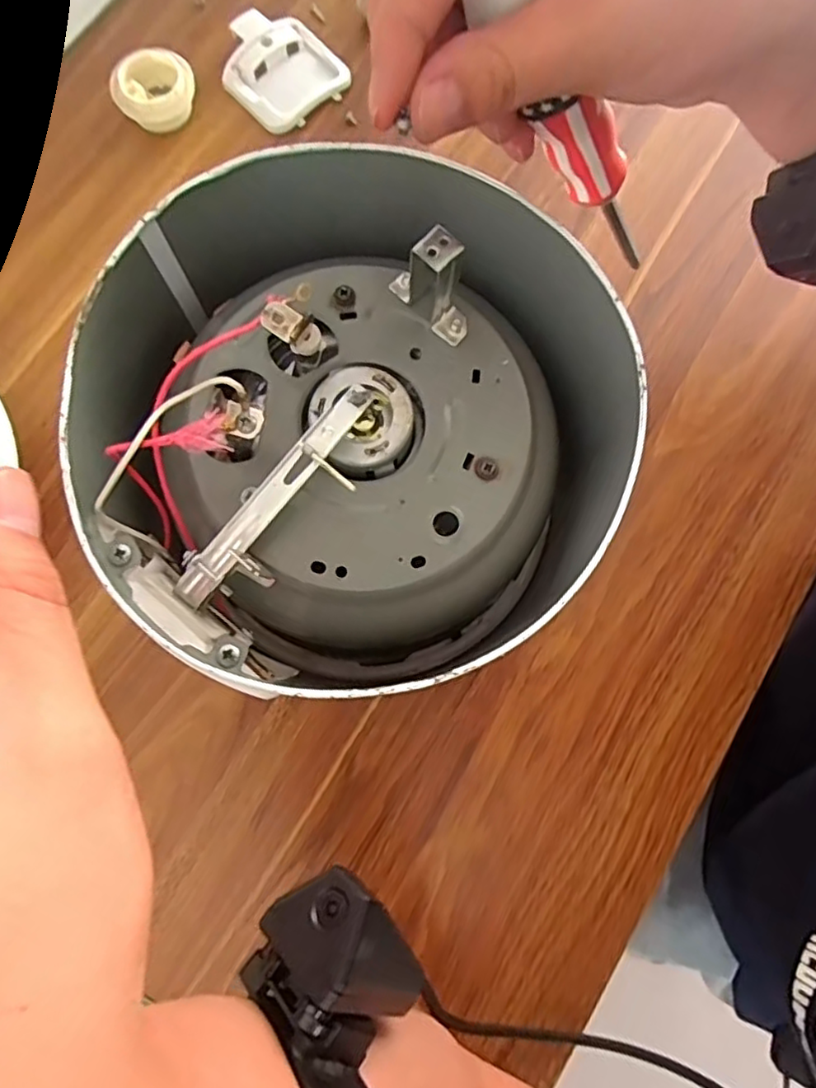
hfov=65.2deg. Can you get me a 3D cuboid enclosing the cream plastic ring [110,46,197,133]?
[{"bbox_3d":[-0.172,-0.307,0.432,0.044,0.030,0.045,0,77,2],"label":"cream plastic ring"}]

